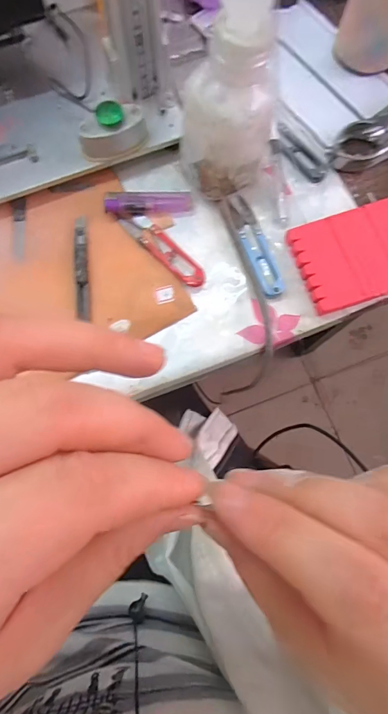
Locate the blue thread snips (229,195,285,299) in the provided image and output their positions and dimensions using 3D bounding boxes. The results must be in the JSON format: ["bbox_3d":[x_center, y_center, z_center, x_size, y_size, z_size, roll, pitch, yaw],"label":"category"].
[{"bbox_3d":[0.054,-0.099,0.336,0.024,0.009,0.101,-18,78,-6],"label":"blue thread snips"}]

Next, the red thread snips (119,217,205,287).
[{"bbox_3d":[-0.026,-0.095,0.331,0.093,0.009,0.021,43,80,8],"label":"red thread snips"}]

